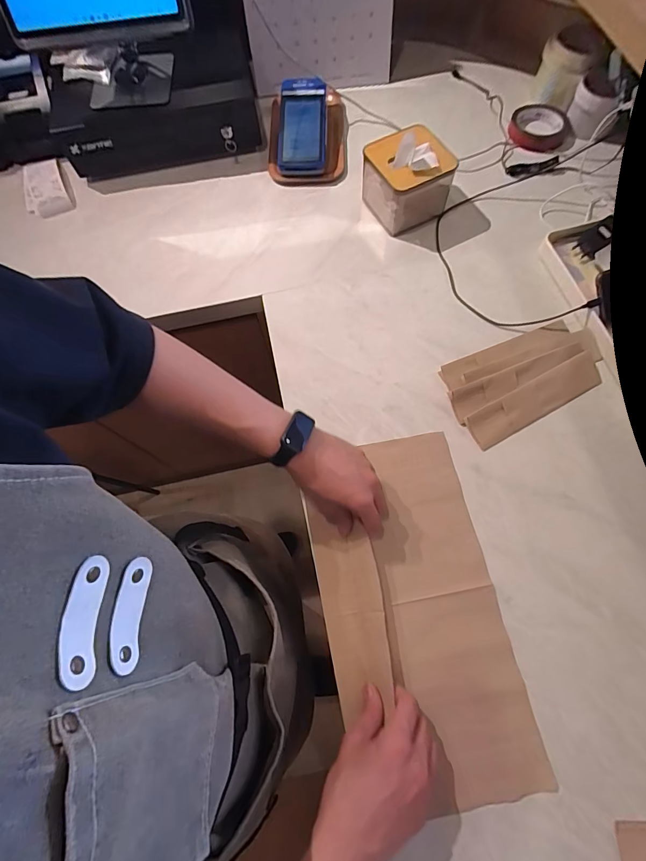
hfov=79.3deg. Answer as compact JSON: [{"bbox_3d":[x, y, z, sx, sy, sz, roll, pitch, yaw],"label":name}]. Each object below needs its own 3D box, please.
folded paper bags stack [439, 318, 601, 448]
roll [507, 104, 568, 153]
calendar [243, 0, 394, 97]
[{"bbox_3d":[0.281,-0.077,0.540,0.222,0.022,0.121,-27,72,-7],"label":"folded paper bags stack"},{"bbox_3d":[0.389,-0.548,0.705,0.099,0.020,0.106,-1,70,2],"label":"roll"},{"bbox_3d":[-0.003,-0.724,0.690,0.264,0.186,0.099,-16,70,-3],"label":"calendar"}]

